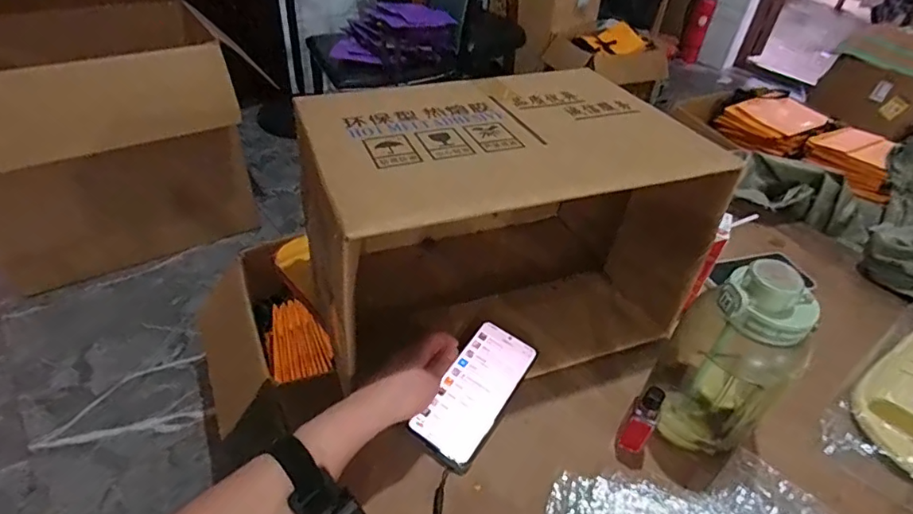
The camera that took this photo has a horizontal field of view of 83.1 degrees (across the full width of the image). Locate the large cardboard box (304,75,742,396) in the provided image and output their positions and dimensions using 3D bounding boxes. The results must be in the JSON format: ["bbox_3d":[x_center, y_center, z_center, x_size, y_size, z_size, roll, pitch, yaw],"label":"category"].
[{"bbox_3d":[0.049,-0.042,0.623,0.400,0.262,0.280,-10,43,-17],"label":"large cardboard box"}]

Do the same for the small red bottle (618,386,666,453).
[{"bbox_3d":[0.182,0.163,0.509,0.027,0.079,0.029,33,48,28],"label":"small red bottle"}]

